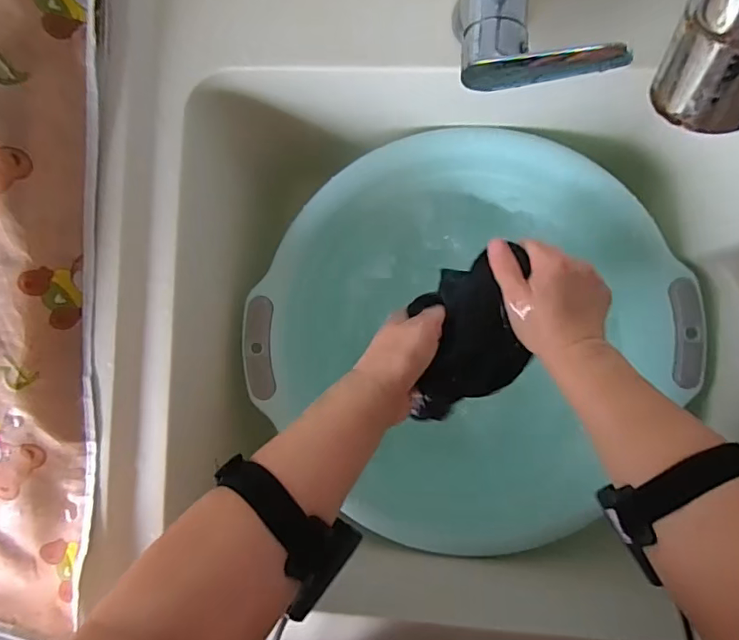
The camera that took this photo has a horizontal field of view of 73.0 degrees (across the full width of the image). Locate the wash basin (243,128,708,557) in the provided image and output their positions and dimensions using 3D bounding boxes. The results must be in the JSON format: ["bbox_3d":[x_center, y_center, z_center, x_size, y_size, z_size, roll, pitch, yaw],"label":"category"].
[{"bbox_3d":[0.091,0.011,0.486,0.357,0.119,0.365,0,90,5],"label":"wash basin"}]

